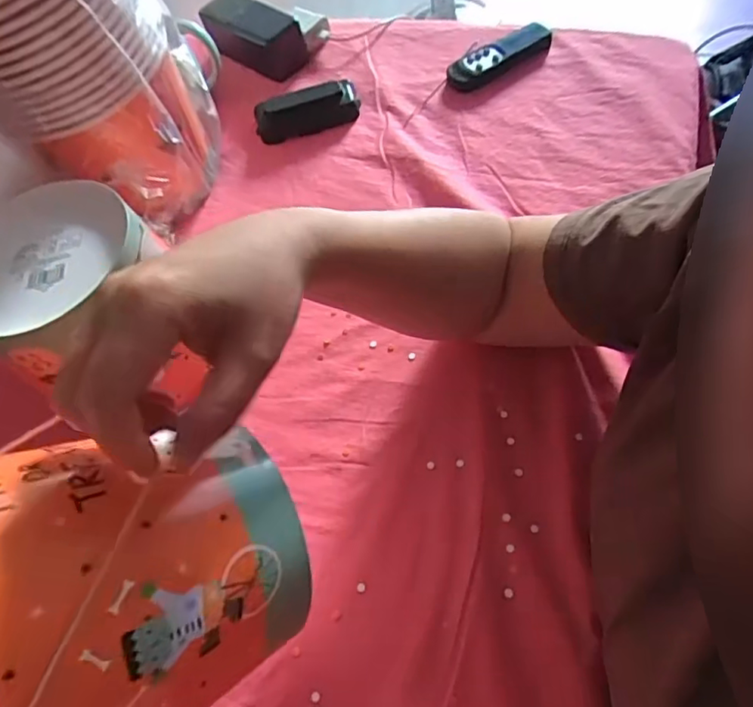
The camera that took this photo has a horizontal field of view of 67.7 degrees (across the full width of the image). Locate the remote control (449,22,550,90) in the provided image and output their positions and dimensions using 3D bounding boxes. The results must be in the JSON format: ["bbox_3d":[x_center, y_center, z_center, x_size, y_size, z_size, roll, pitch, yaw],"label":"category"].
[{"bbox_3d":[0.127,-0.307,0.579,0.116,0.024,0.029,-30,61,-5],"label":"remote control"}]

